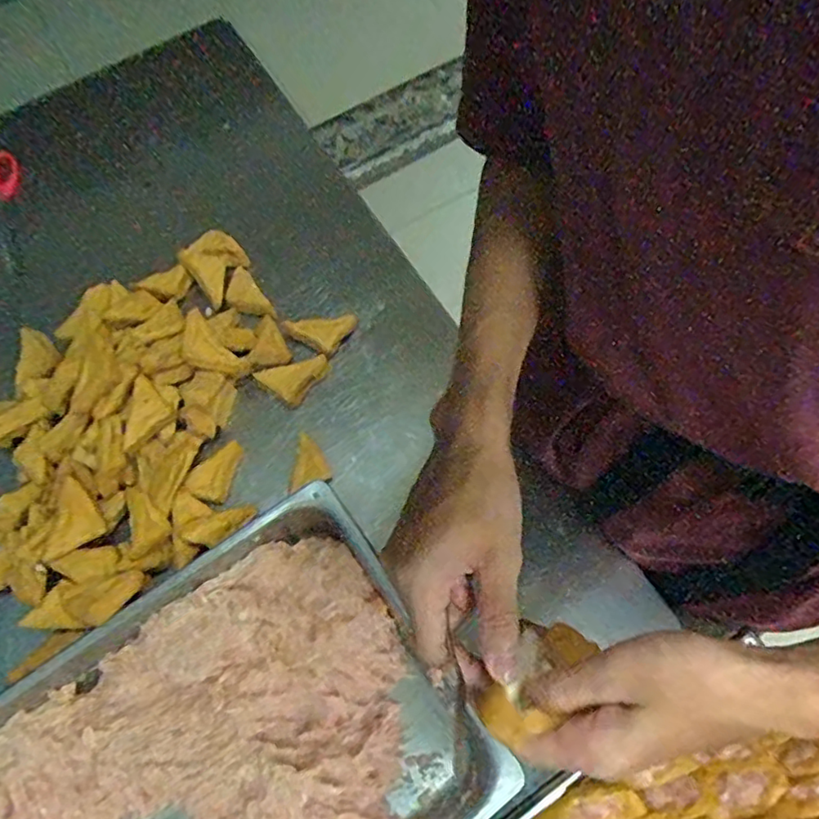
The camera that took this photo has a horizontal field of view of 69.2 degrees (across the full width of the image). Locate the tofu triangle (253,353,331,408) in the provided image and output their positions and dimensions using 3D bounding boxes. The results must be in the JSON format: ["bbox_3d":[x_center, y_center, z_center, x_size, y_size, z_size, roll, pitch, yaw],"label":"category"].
[{"bbox_3d":[-0.133,-0.043,0.680,0.057,0.009,0.069,36,74,15],"label":"tofu triangle"}]

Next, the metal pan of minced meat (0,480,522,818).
[{"bbox_3d":[-0.210,0.343,0.511,0.530,0.075,0.329,-34,73,-11],"label":"metal pan of minced meat"}]

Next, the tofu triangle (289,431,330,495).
[{"bbox_3d":[-0.116,0.056,0.644,0.047,0.012,0.056,-23,70,-7],"label":"tofu triangle"}]

